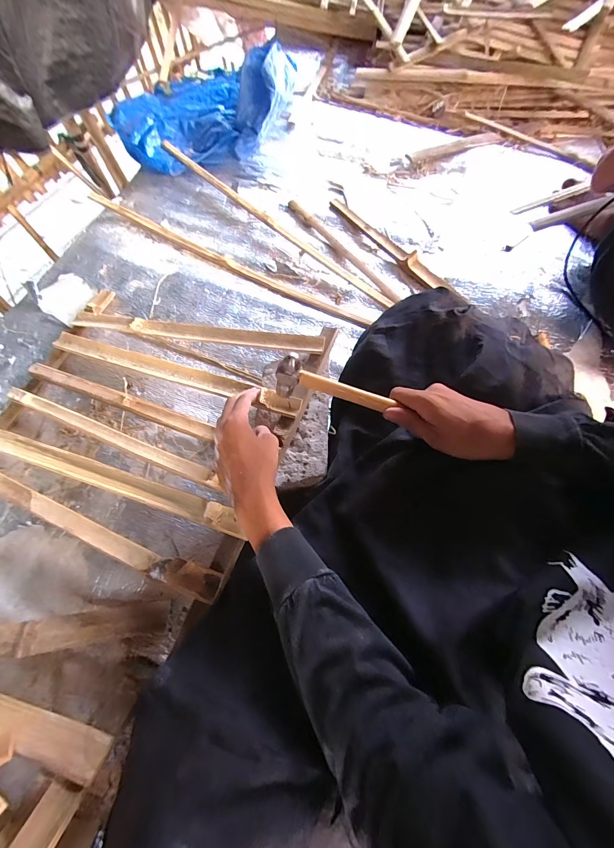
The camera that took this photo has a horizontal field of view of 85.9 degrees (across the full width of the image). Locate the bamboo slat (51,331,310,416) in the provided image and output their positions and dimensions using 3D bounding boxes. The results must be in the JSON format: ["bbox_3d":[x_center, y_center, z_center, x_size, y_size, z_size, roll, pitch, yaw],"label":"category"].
[{"bbox_3d":[-0.240,-0.093,0.560,0.499,0.020,0.034,17,68,17],"label":"bamboo slat"}]

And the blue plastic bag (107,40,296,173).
[{"bbox_3d":[-0.314,-0.892,0.889,0.422,0.162,0.426,-26,71,-11],"label":"blue plastic bag"}]

